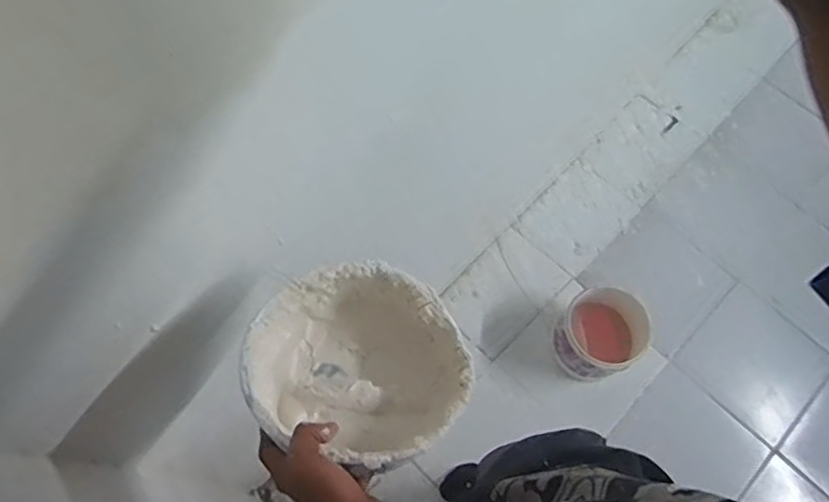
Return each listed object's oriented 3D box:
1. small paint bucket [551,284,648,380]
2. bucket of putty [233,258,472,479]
[{"bbox_3d":[0.411,0.196,1.433,0.182,0.198,0.175,1,68,-2],"label":"small paint bucket"},{"bbox_3d":[-0.050,0.101,0.562,0.180,0.092,0.171,1,68,-2],"label":"bucket of putty"}]

